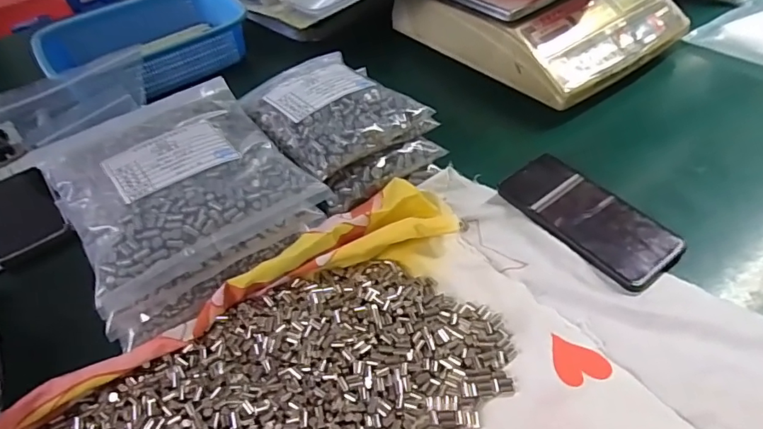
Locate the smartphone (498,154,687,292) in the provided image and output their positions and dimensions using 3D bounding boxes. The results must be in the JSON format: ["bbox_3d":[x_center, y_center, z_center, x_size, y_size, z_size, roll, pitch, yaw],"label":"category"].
[{"bbox_3d":[0.194,-0.002,0.466,0.075,0.014,0.161,-30,50,-20],"label":"smartphone"}]

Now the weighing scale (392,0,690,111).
[{"bbox_3d":[0.218,-0.301,0.698,0.258,0.099,0.329,-33,51,-23],"label":"weighing scale"}]

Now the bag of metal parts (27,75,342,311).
[{"bbox_3d":[-0.191,-0.045,0.451,0.185,0.051,0.221,-31,50,-21],"label":"bag of metal parts"}]

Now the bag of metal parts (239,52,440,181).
[{"bbox_3d":[-0.058,-0.116,0.511,0.134,0.035,0.175,-32,51,-22],"label":"bag of metal parts"}]

